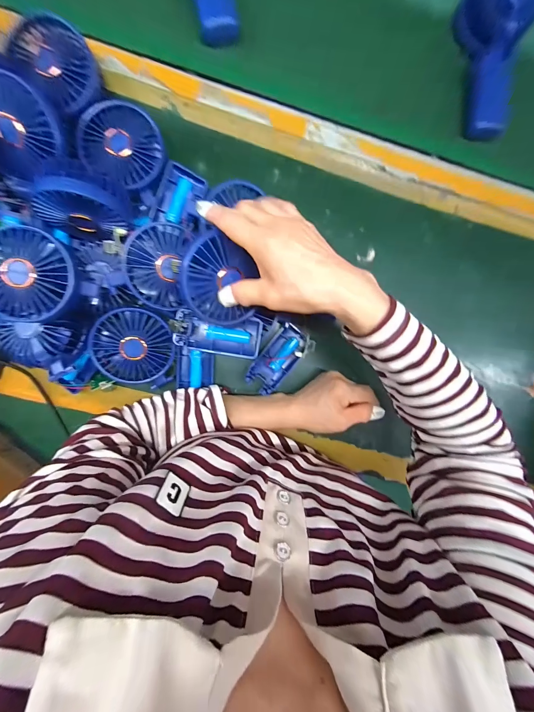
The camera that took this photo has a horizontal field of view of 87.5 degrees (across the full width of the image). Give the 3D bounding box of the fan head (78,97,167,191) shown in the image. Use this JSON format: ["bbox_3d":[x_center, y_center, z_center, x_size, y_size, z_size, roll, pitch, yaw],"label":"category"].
[{"bbox_3d":[-0.154,-0.226,0.308,0.088,0.038,0.077,25,91,-6],"label":"fan head"}]

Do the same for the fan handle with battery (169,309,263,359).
[{"bbox_3d":[-0.056,-0.024,0.314,0.097,0.019,0.044,6,93,-6],"label":"fan handle with battery"}]

